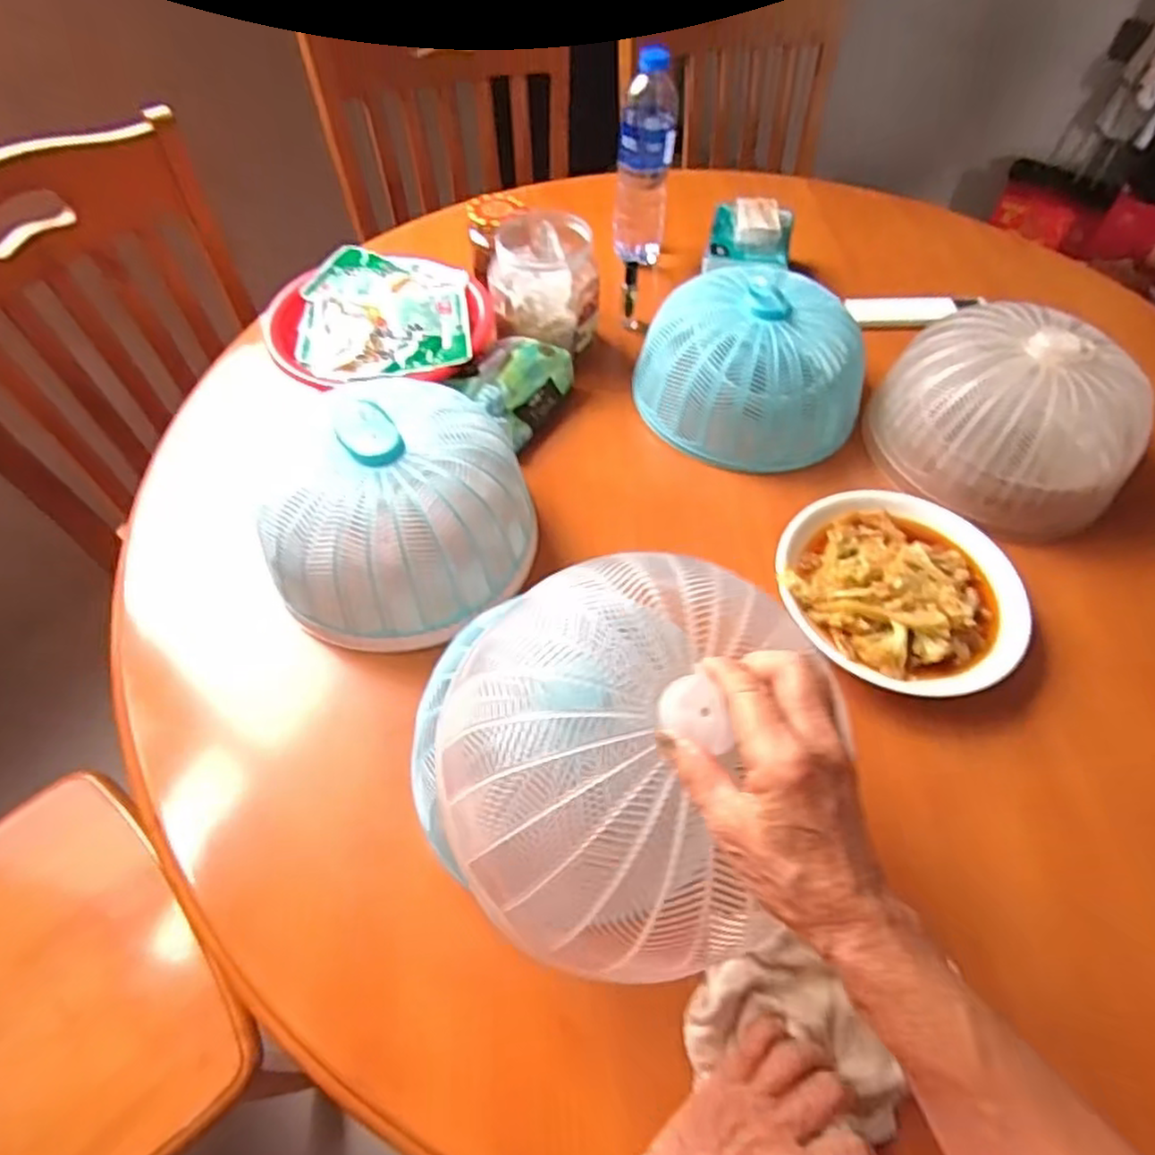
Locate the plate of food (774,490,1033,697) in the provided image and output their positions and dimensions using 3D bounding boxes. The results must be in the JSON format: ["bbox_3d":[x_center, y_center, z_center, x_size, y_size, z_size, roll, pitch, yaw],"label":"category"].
[{"bbox_3d":[0.274,0.002,0.627,0.197,0.042,0.204,1,55,-1],"label":"plate of food"}]

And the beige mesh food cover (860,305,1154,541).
[{"bbox_3d":[0.417,-0.159,0.696,0.212,0.120,0.221,-13,57,-11],"label":"beige mesh food cover"}]

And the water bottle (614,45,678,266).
[{"bbox_3d":[0.081,-0.496,0.870,0.065,0.215,0.064,5,55,2],"label":"water bottle"}]

